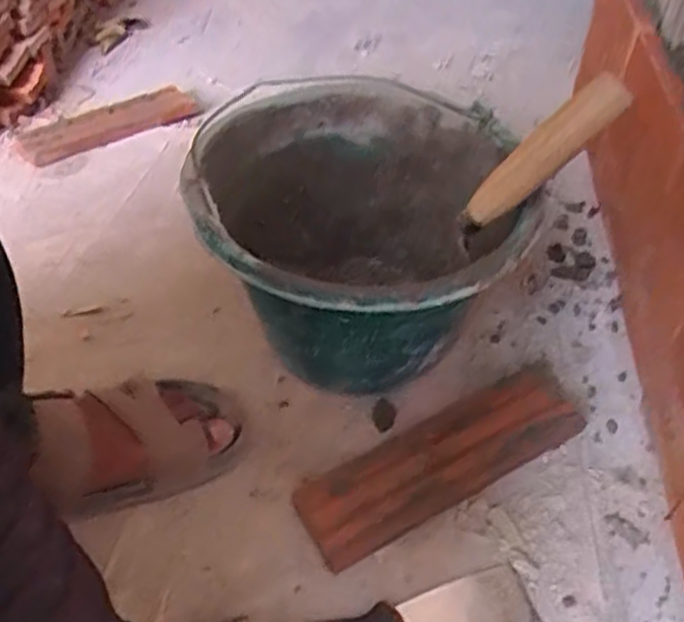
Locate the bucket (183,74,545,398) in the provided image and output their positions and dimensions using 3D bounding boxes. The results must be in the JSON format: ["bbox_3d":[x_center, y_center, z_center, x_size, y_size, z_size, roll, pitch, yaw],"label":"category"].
[{"bbox_3d":[0.007,-0.052,0.612,0.240,0.178,0.277,0,43,-1],"label":"bucket"}]

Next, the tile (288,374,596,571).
[{"bbox_3d":[0.079,0.112,0.565,0.233,0.015,0.068,-25,59,-18],"label":"tile"}]

